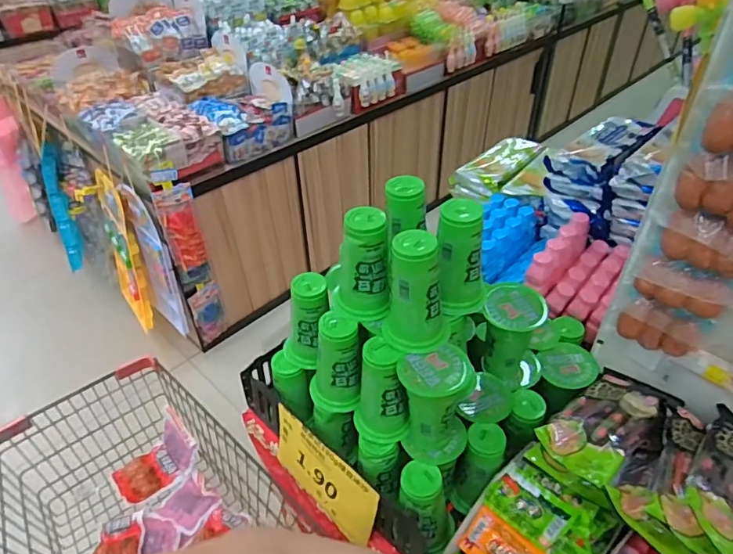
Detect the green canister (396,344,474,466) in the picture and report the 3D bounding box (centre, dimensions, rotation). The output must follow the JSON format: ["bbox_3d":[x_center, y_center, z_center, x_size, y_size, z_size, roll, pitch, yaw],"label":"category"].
[{"bbox_3d":[0.087,0.166,0.650,0.091,0.142,0.078,0,40,2],"label":"green canister"}]

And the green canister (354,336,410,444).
[{"bbox_3d":[0.019,0.152,0.672,0.069,0.138,0.067,-3,40,-2],"label":"green canister"}]

